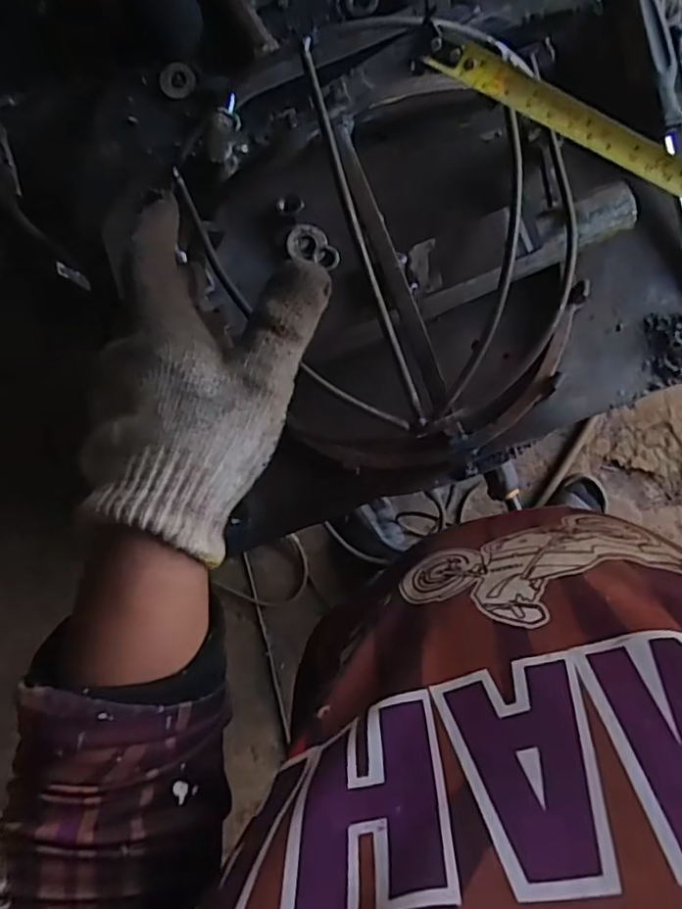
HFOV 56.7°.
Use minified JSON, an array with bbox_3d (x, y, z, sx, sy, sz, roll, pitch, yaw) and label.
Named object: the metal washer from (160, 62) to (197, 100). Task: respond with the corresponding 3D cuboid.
[{"bbox_3d":[-0.126,-0.289,0.487,0.028,0.004,0.031,-6,88,7],"label":"metal washer"}]

